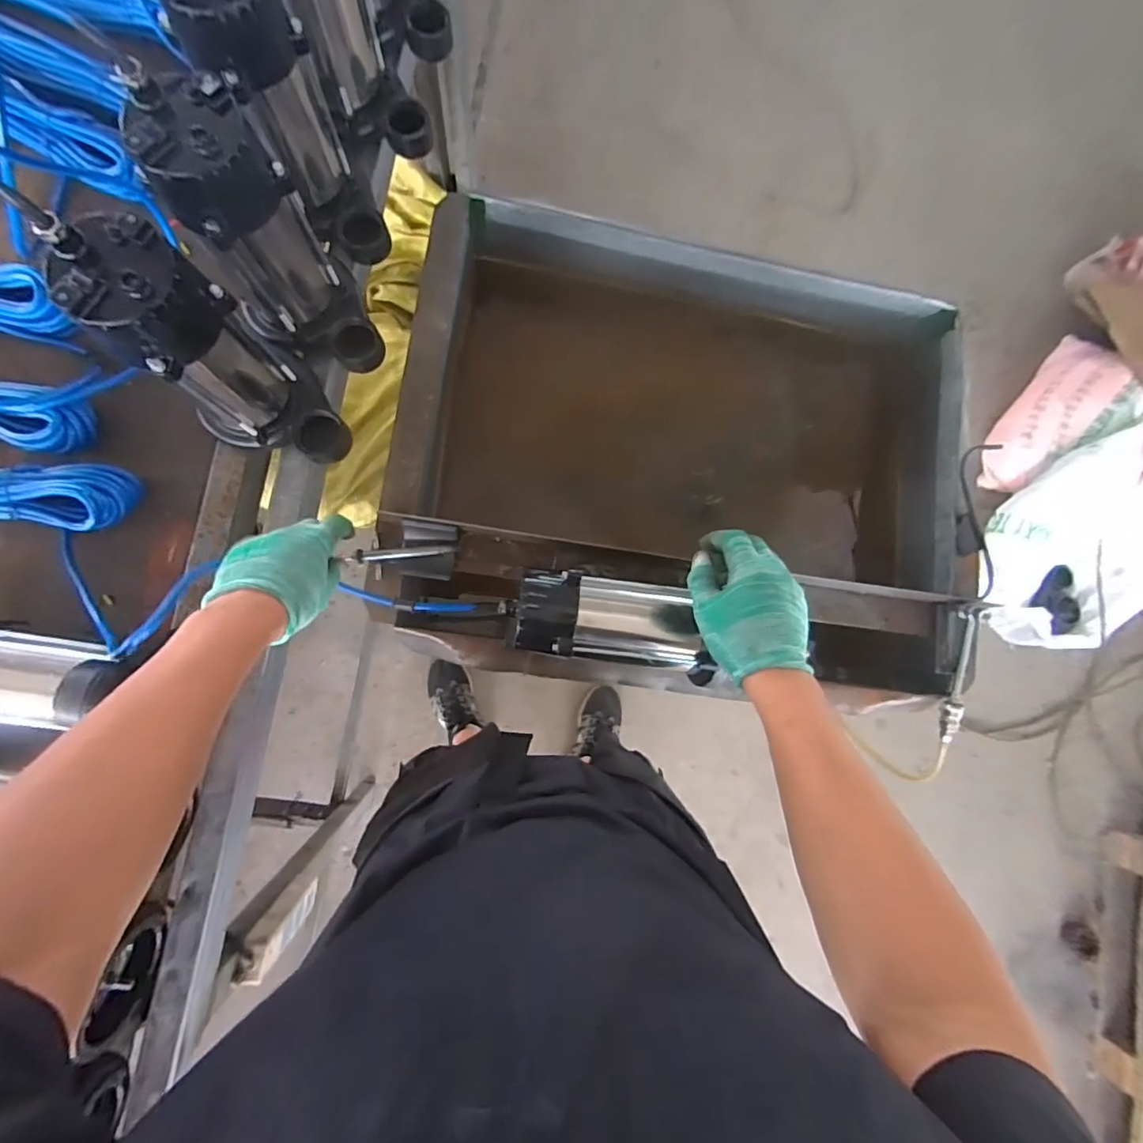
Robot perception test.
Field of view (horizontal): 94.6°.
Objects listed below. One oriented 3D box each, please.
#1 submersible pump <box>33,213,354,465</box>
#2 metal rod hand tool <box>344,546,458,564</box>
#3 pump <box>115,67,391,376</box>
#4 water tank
[{"bbox_3d":[-0.308,-0.198,0.477,0.155,0.221,0.111,11,82,-6],"label":"submersible pump"},{"bbox_3d":[-0.188,-0.021,0.583,0.118,0.013,0.013,-6,84,-10],"label":"metal rod hand tool"},{"bbox_3d":[-0.276,-0.294,0.493,0.114,0.220,0.140,-31,88,-10],"label":"pump"},{"bbox_3d":[0.157,-0.156,0.769,0.737,0.247,0.597,7,83,-7],"label":"water tank"}]

